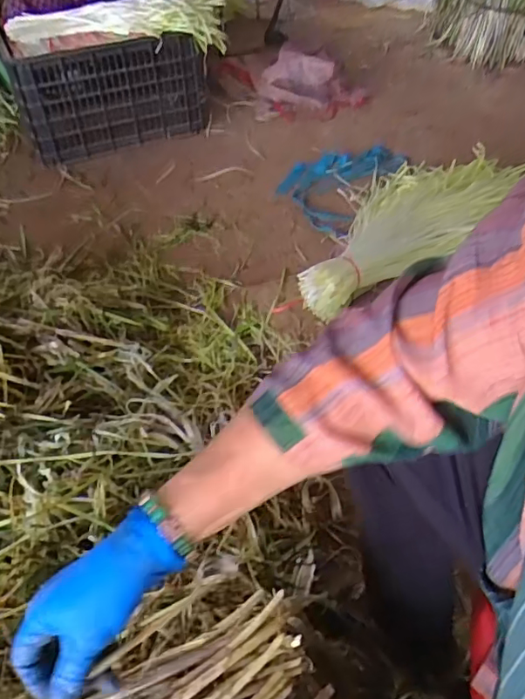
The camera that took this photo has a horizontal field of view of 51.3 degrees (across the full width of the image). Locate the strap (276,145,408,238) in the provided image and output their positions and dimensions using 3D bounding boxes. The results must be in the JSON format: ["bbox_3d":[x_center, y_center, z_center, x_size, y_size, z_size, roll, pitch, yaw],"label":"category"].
[{"bbox_3d":[0.197,-0.439,1.418,0.239,0.032,0.440,25,52,18],"label":"strap"}]

